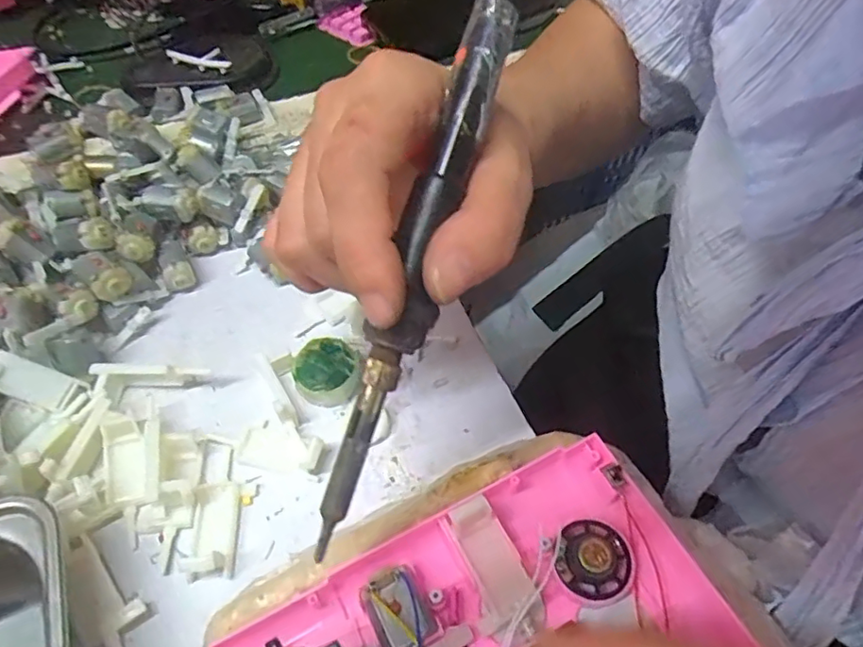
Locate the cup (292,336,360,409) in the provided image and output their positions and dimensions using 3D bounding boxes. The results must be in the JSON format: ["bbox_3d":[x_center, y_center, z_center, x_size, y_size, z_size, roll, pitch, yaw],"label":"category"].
[{"bbox_3d":[-0.054,0.026,0.300,0.031,0.017,0.032,1,53,-2],"label":"cup"}]

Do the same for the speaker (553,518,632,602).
[{"bbox_3d":[0.060,0.086,0.216,0.029,0.008,0.027,1,53,-2],"label":"speaker"}]

